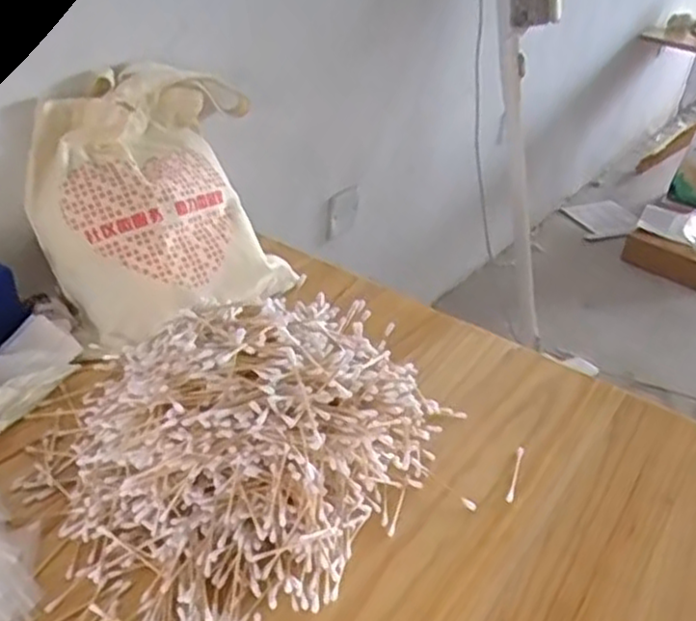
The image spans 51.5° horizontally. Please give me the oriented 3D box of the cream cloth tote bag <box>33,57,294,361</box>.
[{"bbox_3d":[-0.207,-0.129,0.841,0.286,0.299,0.099,-15,-6,-35],"label":"cream cloth tote bag"}]

